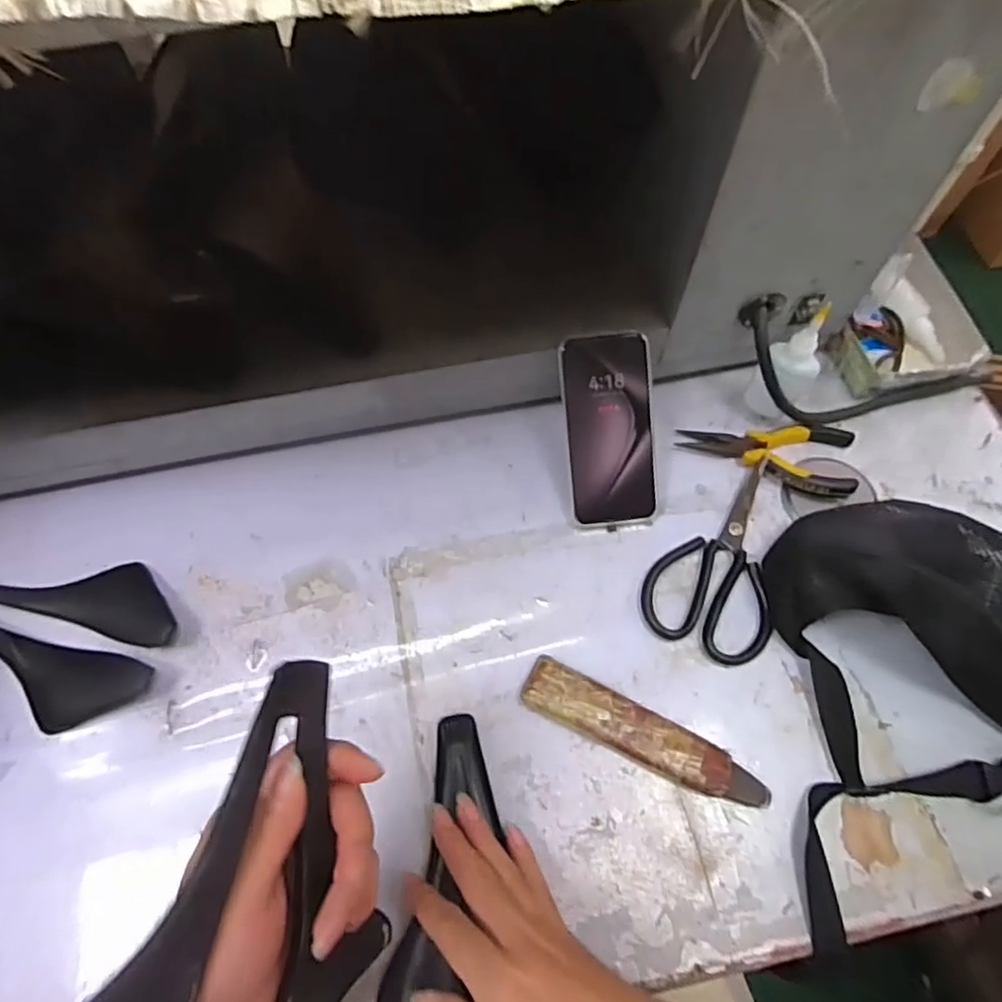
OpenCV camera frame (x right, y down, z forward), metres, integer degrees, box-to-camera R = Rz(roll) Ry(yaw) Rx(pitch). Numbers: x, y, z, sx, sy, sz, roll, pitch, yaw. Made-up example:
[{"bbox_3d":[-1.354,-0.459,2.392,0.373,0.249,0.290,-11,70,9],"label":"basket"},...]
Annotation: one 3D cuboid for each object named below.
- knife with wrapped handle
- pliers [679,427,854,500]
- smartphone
[{"bbox_3d":[0.105,0.175,0.466,0.186,0.014,0.038,26,66,12],"label":"knife with wrapped handle"},{"bbox_3d":[0.245,-0.040,0.571,0.153,0.017,0.071,5,63,2],"label":"pliers"},{"bbox_3d":[0.094,-0.059,0.539,0.075,0.013,0.163,-5,99,-1],"label":"smartphone"}]

